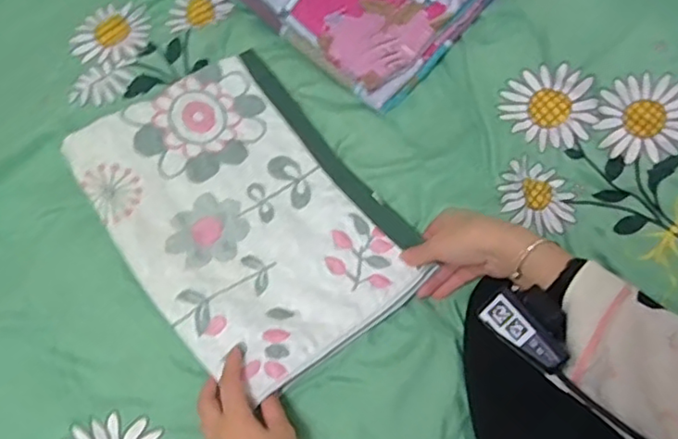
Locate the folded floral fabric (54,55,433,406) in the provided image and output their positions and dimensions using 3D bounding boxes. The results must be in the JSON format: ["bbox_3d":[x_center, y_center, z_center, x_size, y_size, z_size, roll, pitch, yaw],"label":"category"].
[{"bbox_3d":[-0.099,-0.011,0.630,0.246,0.038,0.346,-34,67,-13],"label":"folded floral fabric"}]

